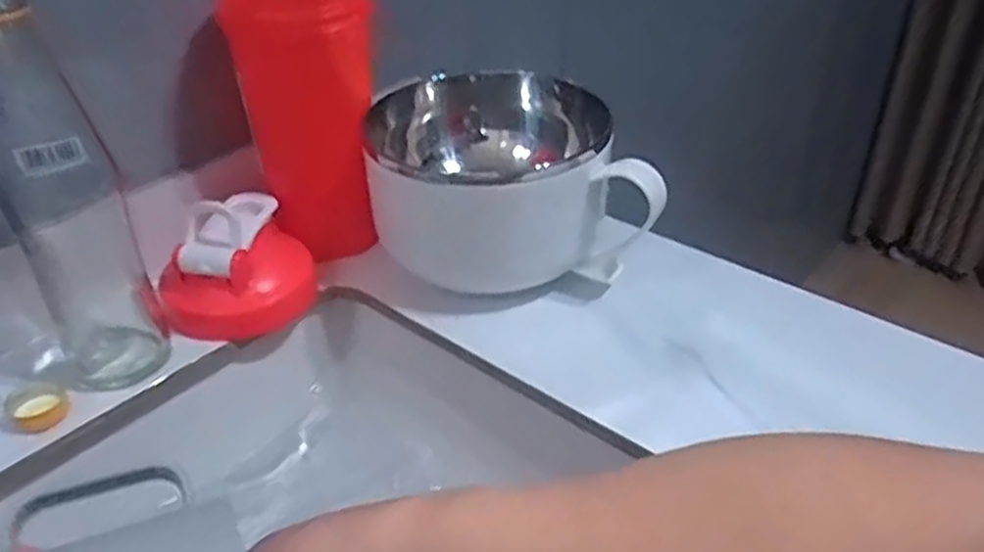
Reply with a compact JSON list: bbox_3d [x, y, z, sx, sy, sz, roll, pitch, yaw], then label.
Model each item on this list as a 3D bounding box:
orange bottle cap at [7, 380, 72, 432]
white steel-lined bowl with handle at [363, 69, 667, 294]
[{"bbox_3d":[-0.240,0.069,0.416,0.027,0.013,0.026,-30,44,-34],"label":"orange bottle cap"},{"bbox_3d":[0.006,-0.047,0.493,0.151,0.108,0.125,-11,36,-12],"label":"white steel-lined bowl with handle"}]

